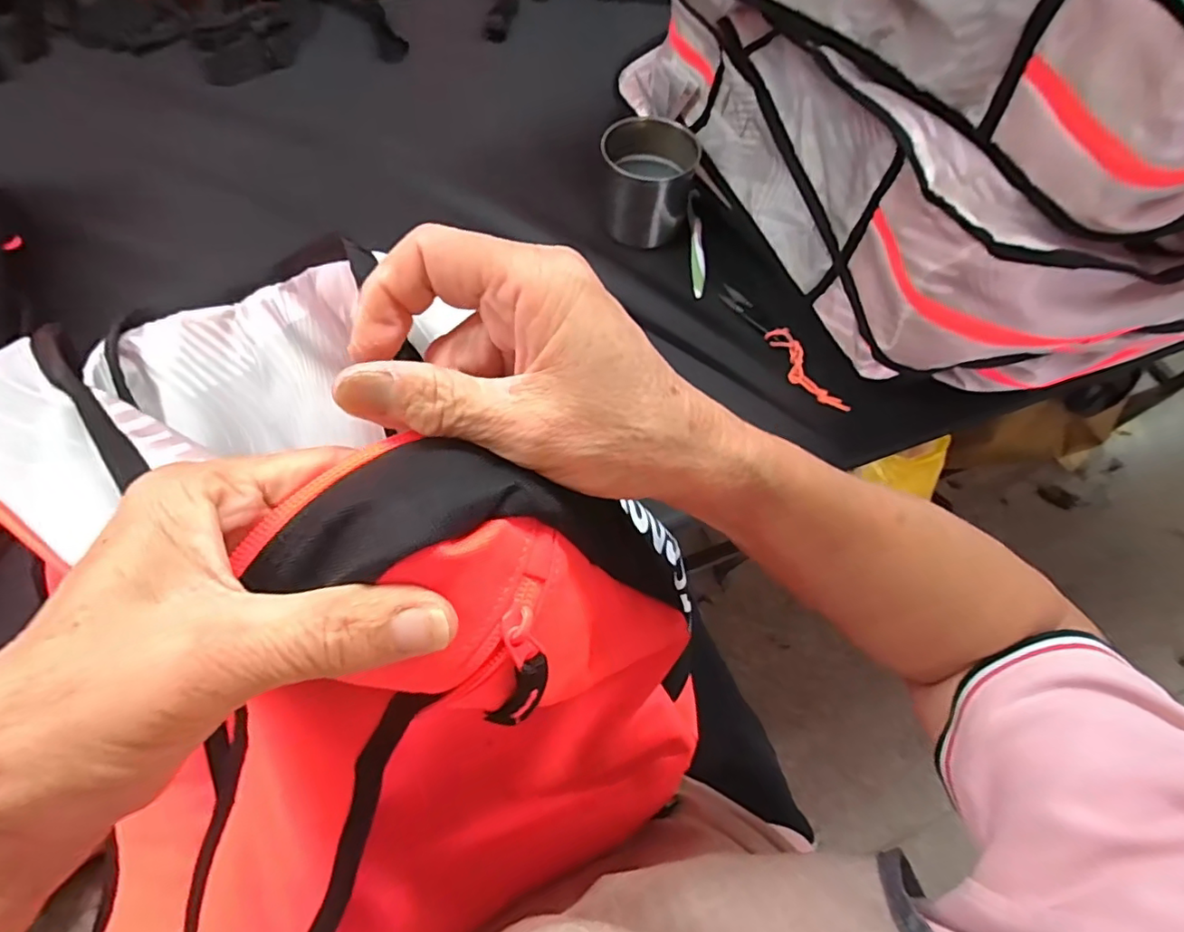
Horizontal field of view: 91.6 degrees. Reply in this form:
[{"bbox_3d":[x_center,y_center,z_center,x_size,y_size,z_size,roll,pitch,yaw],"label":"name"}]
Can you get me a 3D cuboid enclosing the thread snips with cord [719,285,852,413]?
[{"bbox_3d":[0.196,-0.127,0.599,0.025,0.022,0.186,-27,68,-16],"label":"thread snips with cord"}]

